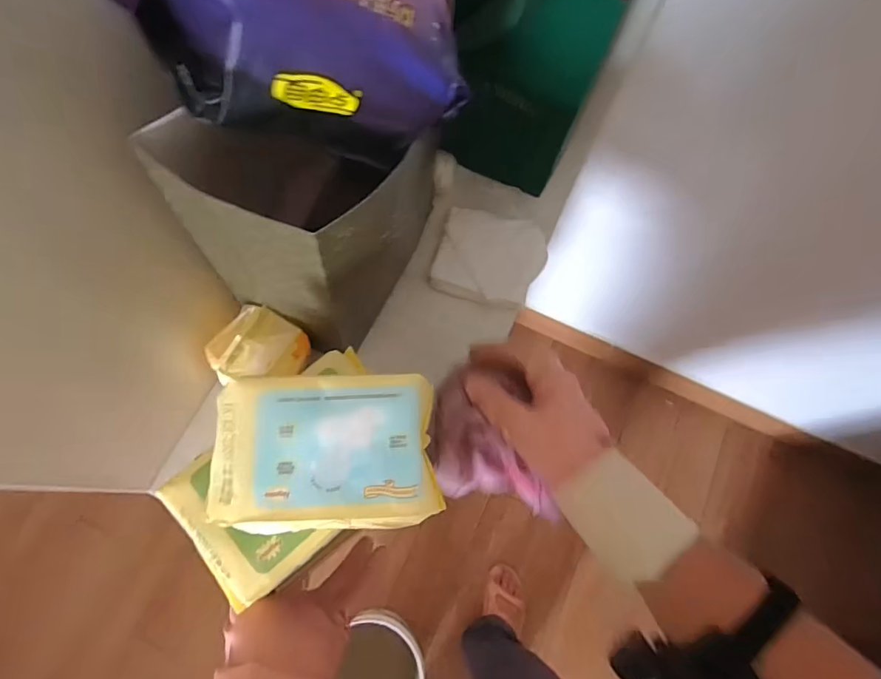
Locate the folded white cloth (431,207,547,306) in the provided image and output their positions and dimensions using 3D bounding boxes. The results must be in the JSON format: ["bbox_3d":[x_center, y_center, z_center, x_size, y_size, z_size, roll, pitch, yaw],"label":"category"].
[{"bbox_3d":[0.055,-0.090,0.531,0.112,0.020,0.105,13,74,5],"label":"folded white cloth"}]

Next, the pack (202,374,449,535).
[{"bbox_3d":[-0.064,0.061,0.264,0.119,0.020,0.080,-3,74,0],"label":"pack"}]

